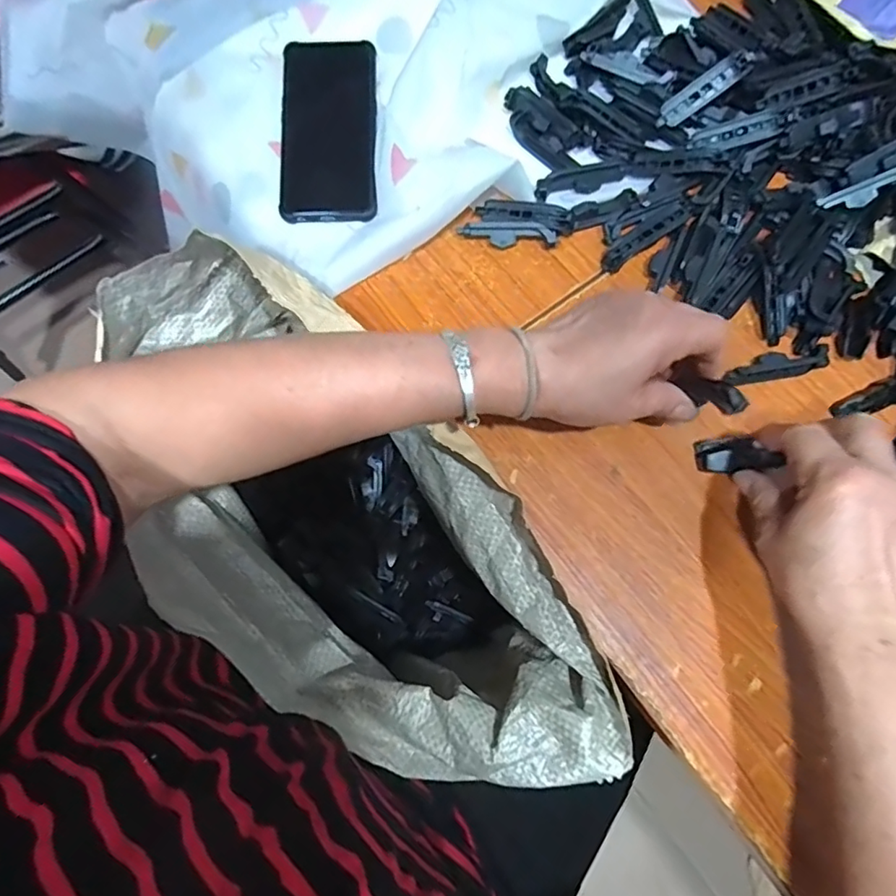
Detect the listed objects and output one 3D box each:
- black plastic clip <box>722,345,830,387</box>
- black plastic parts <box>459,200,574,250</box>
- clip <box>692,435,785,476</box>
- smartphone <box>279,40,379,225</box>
[{"bbox_3d":[0.238,-0.061,0.398,0.079,0.013,0.020,-11,76,-3],"label":"black plastic clip"},{"bbox_3d":[0.052,-0.173,0.424,0.082,0.012,0.038,5,76,1],"label":"black plastic parts"},{"bbox_3d":[0.196,0.005,0.375,0.051,0.009,0.025,-1,77,13],"label":"clip"},{"bbox_3d":[-0.097,-0.259,0.452,0.076,0.021,0.157,-2,76,-1],"label":"smartphone"}]

